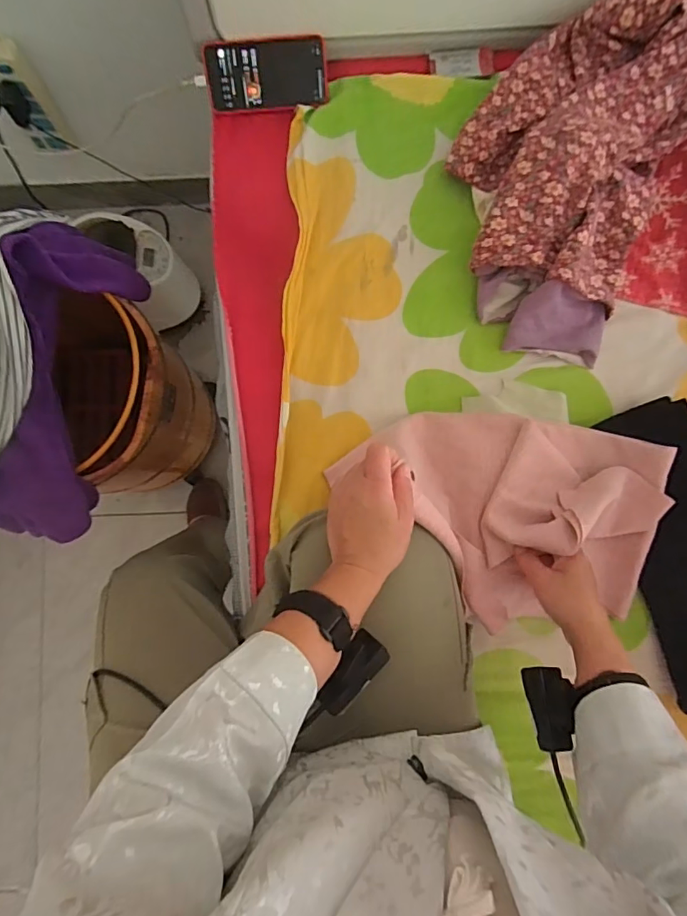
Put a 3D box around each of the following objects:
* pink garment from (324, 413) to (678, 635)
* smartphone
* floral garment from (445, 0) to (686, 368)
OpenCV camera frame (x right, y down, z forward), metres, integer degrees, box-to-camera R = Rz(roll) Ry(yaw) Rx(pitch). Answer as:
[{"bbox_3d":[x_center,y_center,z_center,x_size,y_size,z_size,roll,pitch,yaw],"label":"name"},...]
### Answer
[{"bbox_3d":[0.173,0.062,0.531,0.354,0.107,0.229,5,84,1],"label":"pink garment"},{"bbox_3d":[-0.099,-0.499,0.635,0.156,0.012,0.073,-4,125,0],"label":"smartphone"},{"bbox_3d":[0.270,-0.357,0.585,0.257,0.093,0.431,23,85,3],"label":"floral garment"}]

